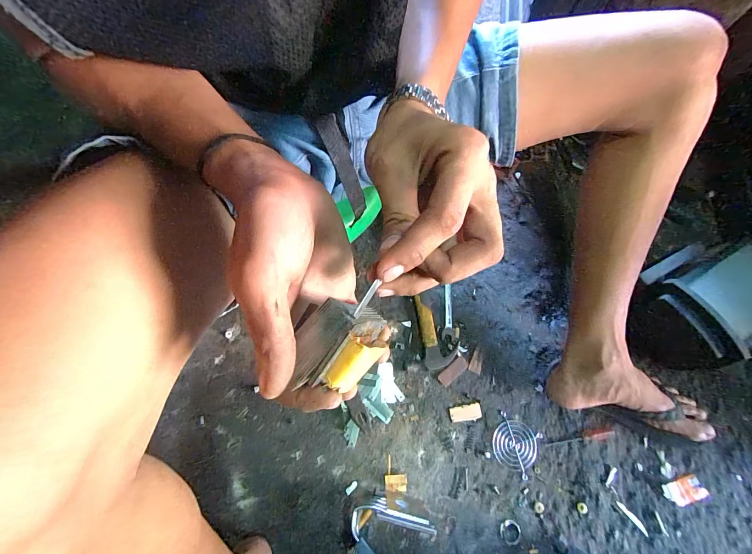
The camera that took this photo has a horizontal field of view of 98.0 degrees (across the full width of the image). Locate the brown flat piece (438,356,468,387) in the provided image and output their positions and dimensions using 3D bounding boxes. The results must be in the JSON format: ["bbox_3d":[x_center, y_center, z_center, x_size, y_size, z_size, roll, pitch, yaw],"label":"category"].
[{"bbox_3d":[0.135,0.163,0.567,0.060,0.004,0.021,-38,77,-14],"label":"brown flat piece"}]

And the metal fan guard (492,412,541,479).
[{"bbox_3d":[0.225,0.272,0.531,0.073,0.008,0.071,30,72,7],"label":"metal fan guard"}]

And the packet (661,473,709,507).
[{"bbox_3d":[0.494,0.340,0.522,0.065,0.013,0.033,-13,72,-7],"label":"packet"}]

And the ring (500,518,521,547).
[{"bbox_3d":[0.206,0.390,0.500,0.032,0.004,0.032,1,71,-2],"label":"ring"}]

